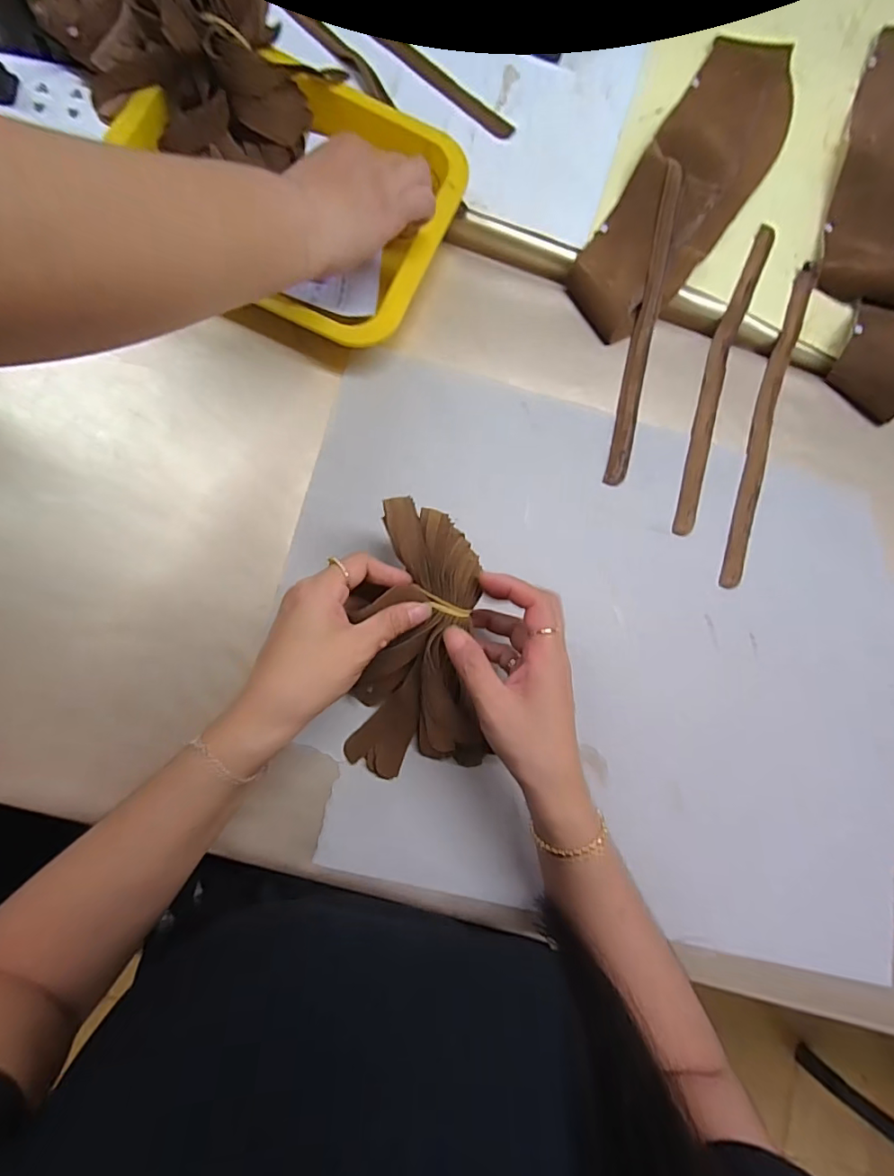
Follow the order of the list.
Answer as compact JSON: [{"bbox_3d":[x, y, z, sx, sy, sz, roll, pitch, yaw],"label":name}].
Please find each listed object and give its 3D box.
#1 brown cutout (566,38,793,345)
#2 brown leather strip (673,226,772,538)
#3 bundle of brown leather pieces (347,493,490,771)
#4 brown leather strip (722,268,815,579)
[{"bbox_3d":[0.232,-0.382,0.476,0.103,0.021,0.362,33,81,-1],"label":"brown cutout"},{"bbox_3d":[0.246,-0.195,0.461,0.024,0.007,0.315,20,81,-3],"label":"brown leather strip"},{"bbox_3d":[-0.018,0.042,0.356,0.102,0.039,0.192,4,105,-6],"label":"bundle of brown leather pieces"},{"bbox_3d":[0.287,-0.151,0.464,0.021,0.010,0.316,19,81,-4],"label":"brown leather strip"}]

